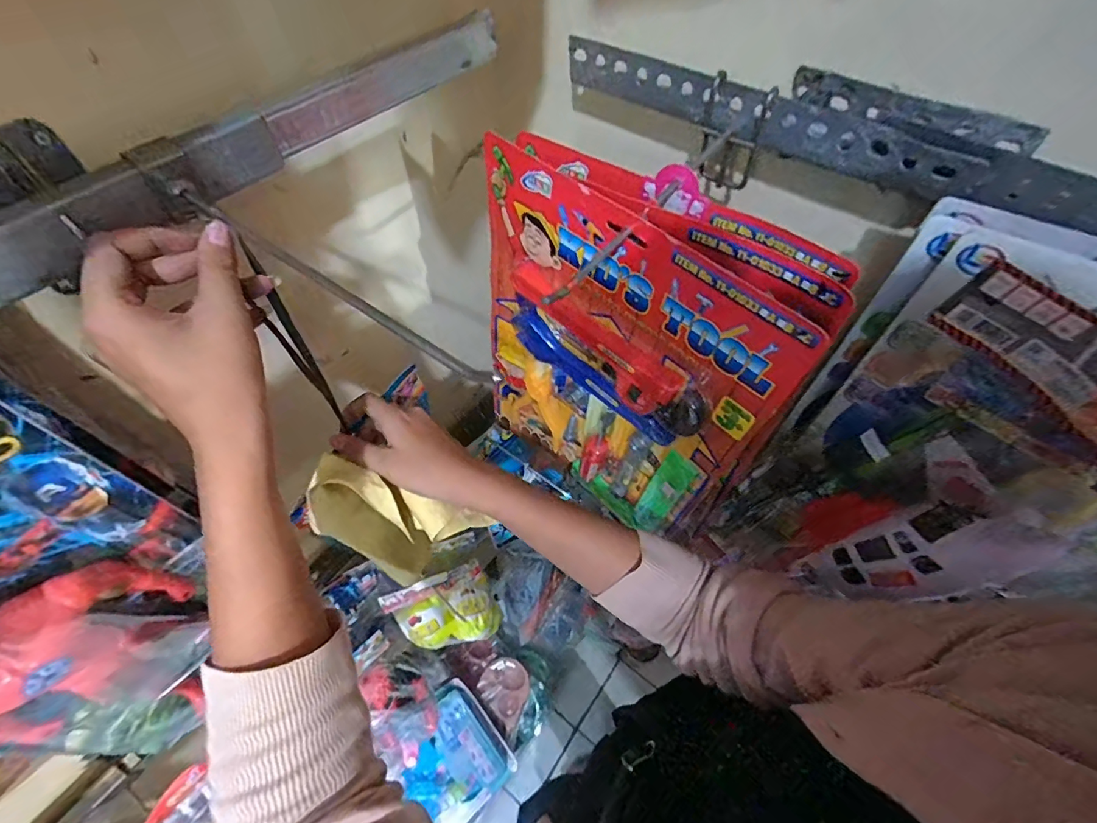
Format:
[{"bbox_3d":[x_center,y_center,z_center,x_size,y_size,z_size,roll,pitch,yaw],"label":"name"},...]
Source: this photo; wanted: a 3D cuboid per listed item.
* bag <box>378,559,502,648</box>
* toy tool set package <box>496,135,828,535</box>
[{"bbox_3d":[-0.151,0.291,0.700,0.137,0.187,0.050,-20,36,-15],"label":"bag"},{"bbox_3d":[0.048,-0.023,0.420,0.258,0.336,0.033,39,64,23],"label":"toy tool set package"}]

